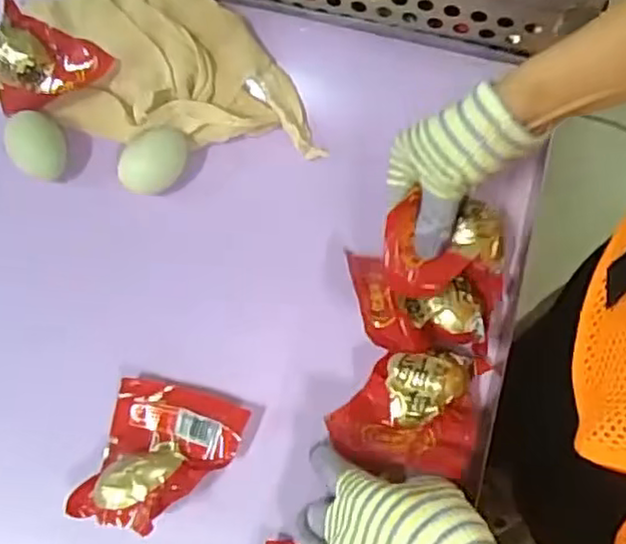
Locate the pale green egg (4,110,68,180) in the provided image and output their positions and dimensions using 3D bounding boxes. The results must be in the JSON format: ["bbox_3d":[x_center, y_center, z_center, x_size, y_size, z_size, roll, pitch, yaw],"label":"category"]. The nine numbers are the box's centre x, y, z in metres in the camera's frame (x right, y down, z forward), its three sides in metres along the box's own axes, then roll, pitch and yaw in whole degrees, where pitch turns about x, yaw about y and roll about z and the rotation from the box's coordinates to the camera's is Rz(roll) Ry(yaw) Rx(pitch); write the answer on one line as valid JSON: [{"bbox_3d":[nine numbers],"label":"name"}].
[{"bbox_3d":[-0.219,-0.099,0.556,0.043,0.040,0.050,-35,74,-9],"label":"pale green egg"}]

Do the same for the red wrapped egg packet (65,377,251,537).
[{"bbox_3d":[-0.104,0.128,0.479,0.095,0.050,0.097,14,73,6],"label":"red wrapped egg packet"}]

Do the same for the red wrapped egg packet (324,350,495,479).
[{"bbox_3d":[0.066,0.091,0.472,0.100,0.067,0.084,7,72,4],"label":"red wrapped egg packet"}]

